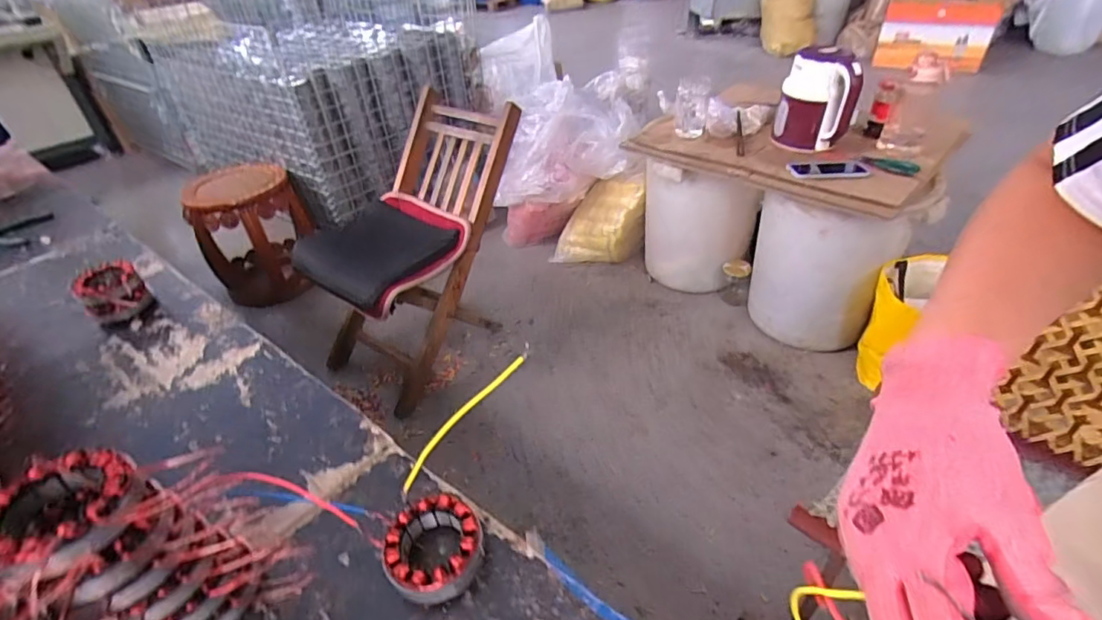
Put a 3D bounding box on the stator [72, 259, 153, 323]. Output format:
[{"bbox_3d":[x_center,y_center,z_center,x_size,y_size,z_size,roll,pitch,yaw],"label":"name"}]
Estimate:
[{"bbox_3d":[-0.697,-0.027,0.841,0.084,0.068,0.086,29,50,36],"label":"stator"}]

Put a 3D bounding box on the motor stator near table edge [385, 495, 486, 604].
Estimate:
[{"bbox_3d":[-0.105,0.219,0.479,0.086,0.041,0.084,-4,38,3],"label":"motor stator near table edge"}]

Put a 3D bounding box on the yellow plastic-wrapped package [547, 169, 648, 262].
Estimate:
[{"bbox_3d":[0.167,-0.307,1.853,0.320,0.311,0.113,6,40,15],"label":"yellow plastic-wrapped package"}]

